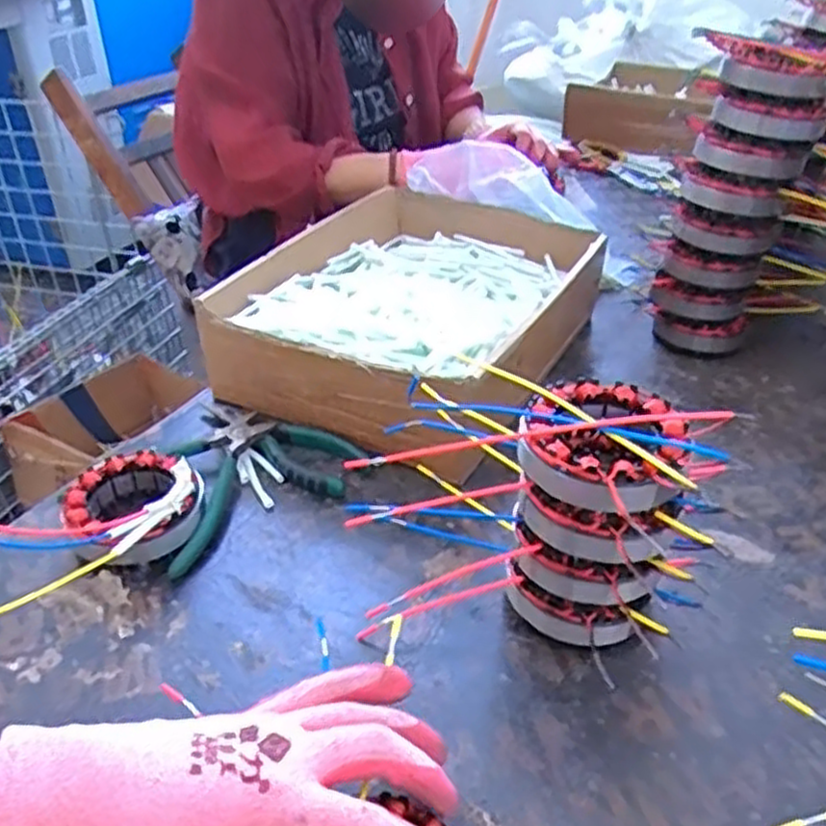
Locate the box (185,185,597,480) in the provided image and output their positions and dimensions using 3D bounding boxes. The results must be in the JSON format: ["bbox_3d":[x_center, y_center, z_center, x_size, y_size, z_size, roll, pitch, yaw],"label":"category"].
[{"bbox_3d":[0.011,-0.099,0.687,0.243,0.085,0.348,17,39,24],"label":"box"}]

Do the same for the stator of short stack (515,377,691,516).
[{"bbox_3d":[0.101,0.016,0.407,0.083,0.034,0.091,0,35,0],"label":"stator of short stack"}]

